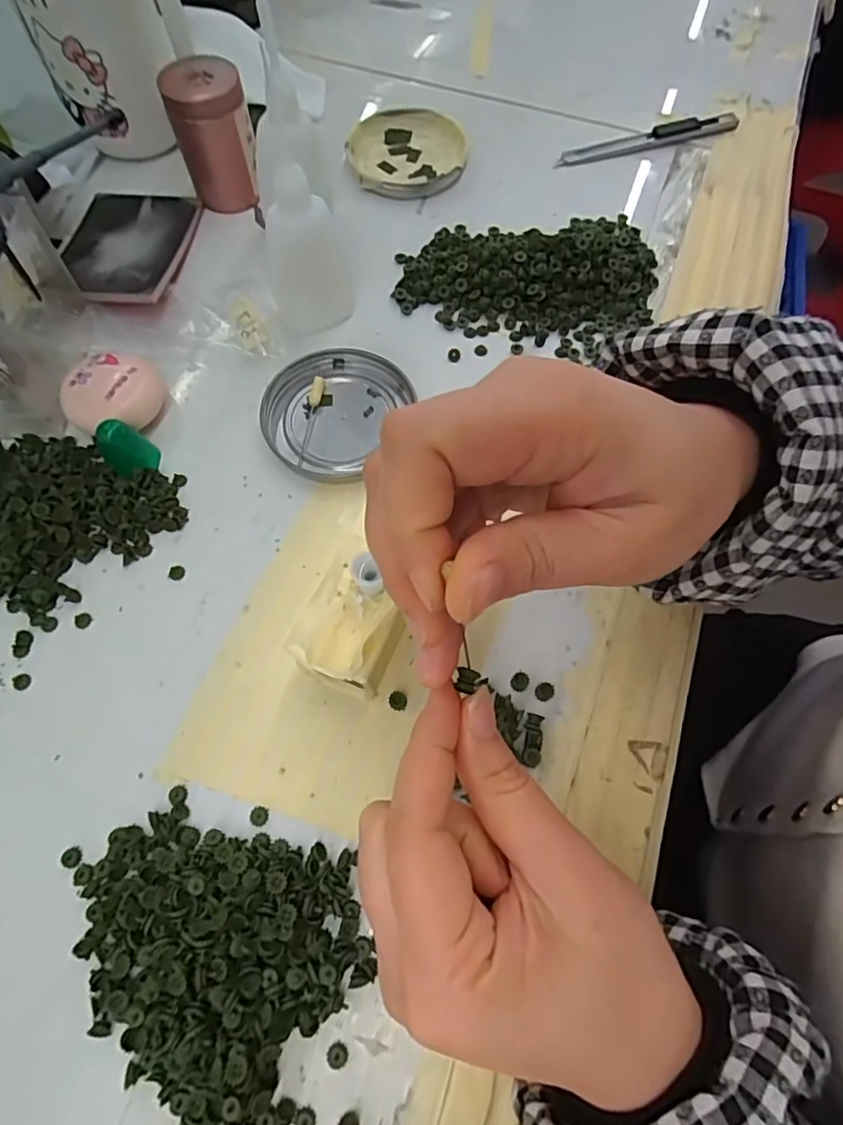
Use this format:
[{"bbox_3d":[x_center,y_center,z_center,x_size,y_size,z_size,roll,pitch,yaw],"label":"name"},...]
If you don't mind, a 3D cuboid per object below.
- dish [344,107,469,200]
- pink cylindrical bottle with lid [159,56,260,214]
[{"bbox_3d":[-0.011,-0.278,0.384,0.077,0.011,0.082,0,67,-1],"label":"dish"},{"bbox_3d":[-0.124,-0.259,0.342,0.043,0.061,0.040,0,67,-1],"label":"pink cylindrical bottle with lid"}]

